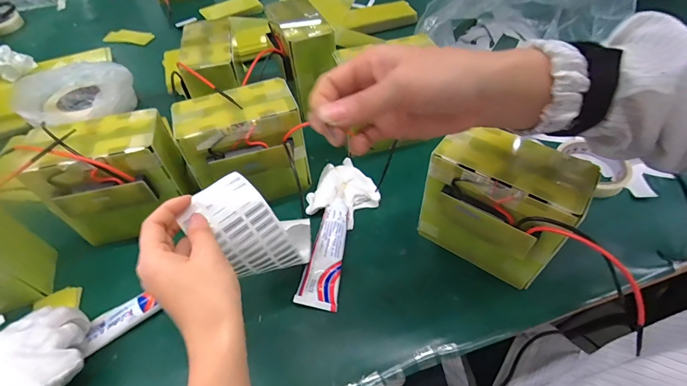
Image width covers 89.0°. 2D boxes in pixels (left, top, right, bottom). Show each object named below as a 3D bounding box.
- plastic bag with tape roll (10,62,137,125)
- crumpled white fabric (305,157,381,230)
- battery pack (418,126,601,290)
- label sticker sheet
[{"bbox_3d":[-0.476,-0.169,0.621,0.193,0.058,0.136,-12,51,-6],"label":"plastic bag with tape roll"},{"bbox_3d":[-0.004,0.001,0.480,0.085,0.029,0.090,35,61,27],"label":"crumpled white fabric"},{"bbox_3d":[0.163,0.018,0.383,0.139,0.148,0.088,28,58,23],"label":"battery pack"},{"bbox_3d":[-0.087,0.040,0.344,0.090,0.108,0.070,-1,51,2],"label":"label sticker sheet"}]

